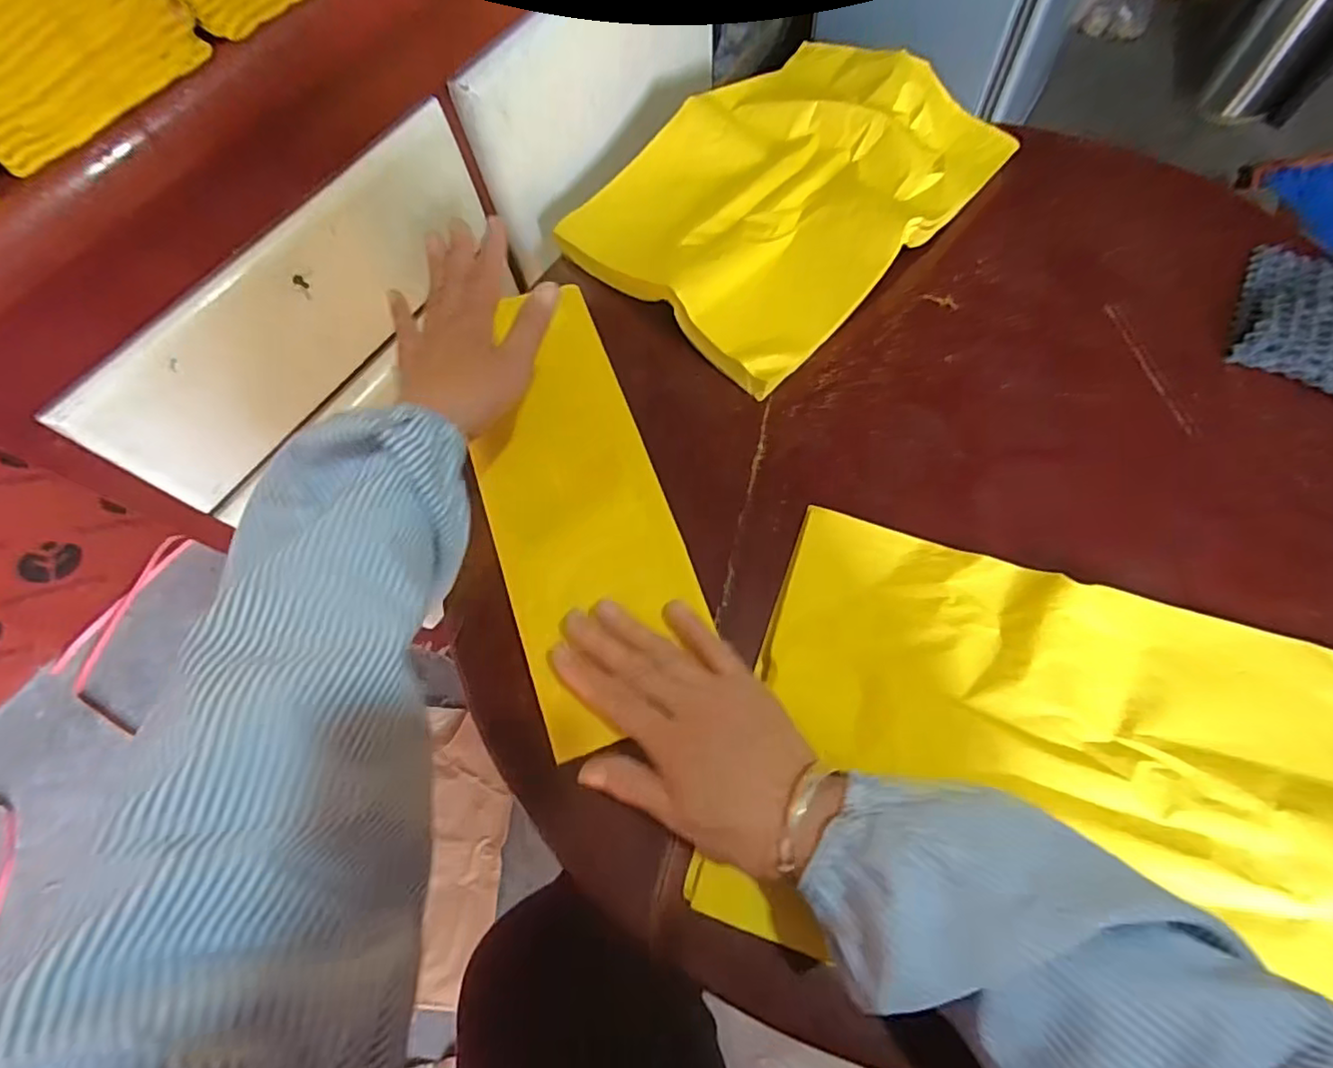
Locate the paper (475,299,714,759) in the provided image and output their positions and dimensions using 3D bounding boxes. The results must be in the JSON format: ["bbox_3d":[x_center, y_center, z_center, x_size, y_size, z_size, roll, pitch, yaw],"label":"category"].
[{"bbox_3d":[-0.064,-0.025,0.442,0.128,0.018,0.325,-21,70,-3],"label":"paper"}]

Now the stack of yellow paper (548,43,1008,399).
[{"bbox_3d":[0.101,-0.302,0.540,0.251,0.049,0.338,41,76,17],"label":"stack of yellow paper"}]

